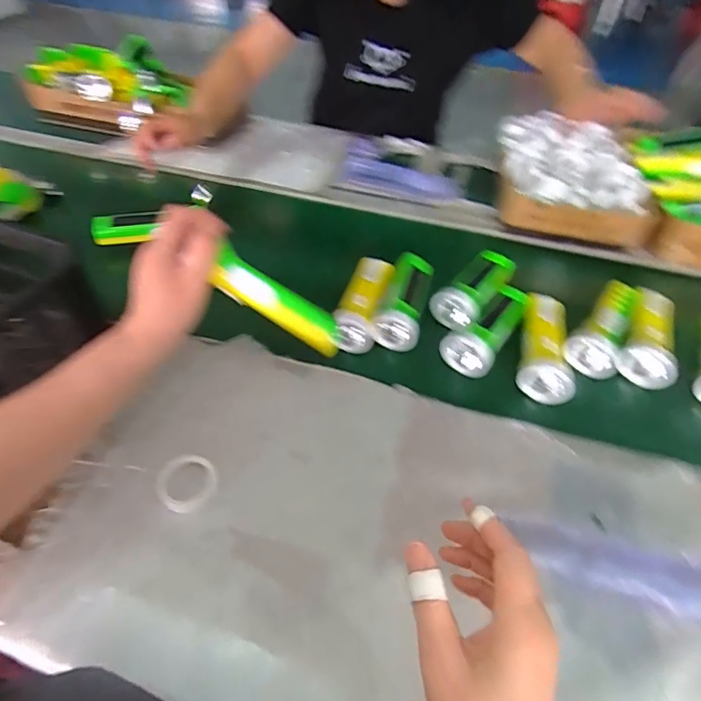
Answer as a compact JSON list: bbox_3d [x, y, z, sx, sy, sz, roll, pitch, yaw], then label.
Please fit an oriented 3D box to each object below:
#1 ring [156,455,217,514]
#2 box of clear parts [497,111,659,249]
[{"bbox_3d":[-0.160,0.128,0.446,0.055,0.007,0.055,2,47,-2],"label":"ring"},{"bbox_3d":[0.365,-0.291,0.771,0.223,0.070,0.259,13,48,7],"label":"box of clear parts"}]

